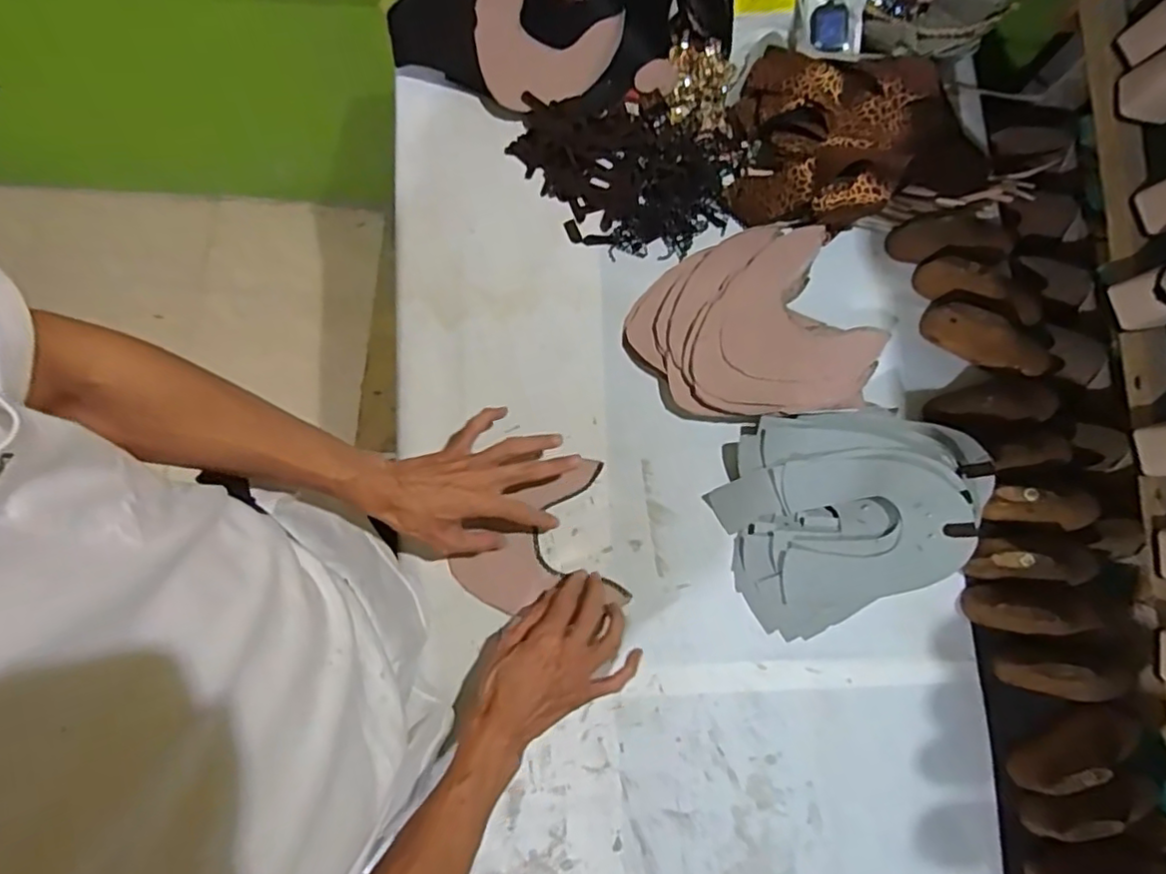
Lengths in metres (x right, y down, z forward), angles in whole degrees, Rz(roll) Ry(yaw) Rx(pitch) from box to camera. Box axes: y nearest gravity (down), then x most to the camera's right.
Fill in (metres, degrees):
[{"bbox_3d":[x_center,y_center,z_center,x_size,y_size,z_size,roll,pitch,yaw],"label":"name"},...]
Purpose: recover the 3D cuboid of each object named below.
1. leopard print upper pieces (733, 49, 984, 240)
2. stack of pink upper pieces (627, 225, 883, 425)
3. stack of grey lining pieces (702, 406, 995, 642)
[{"bbox_3d":[0.306,-0.325,0.678,0.278,0.073,0.180,1,78,-1],"label":"leopard print upper pieces"},{"bbox_3d":[0.181,-0.117,0.670,0.263,0.030,0.205,-8,79,-3],"label":"stack of pink upper pieces"},{"bbox_3d":[0.256,0.060,0.613,0.252,0.096,0.207,-30,80,-7],"label":"stack of grey lining pieces"}]

